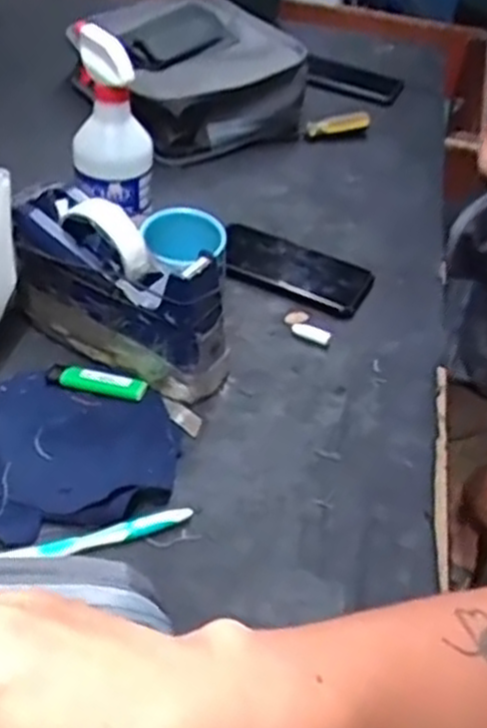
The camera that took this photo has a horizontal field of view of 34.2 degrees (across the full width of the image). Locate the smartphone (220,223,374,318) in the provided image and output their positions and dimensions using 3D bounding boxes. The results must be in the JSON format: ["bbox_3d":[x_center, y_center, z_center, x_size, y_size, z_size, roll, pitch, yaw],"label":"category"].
[{"bbox_3d":[0.048,-0.098,0.799,0.158,0.013,0.086,22,44,15],"label":"smartphone"}]

